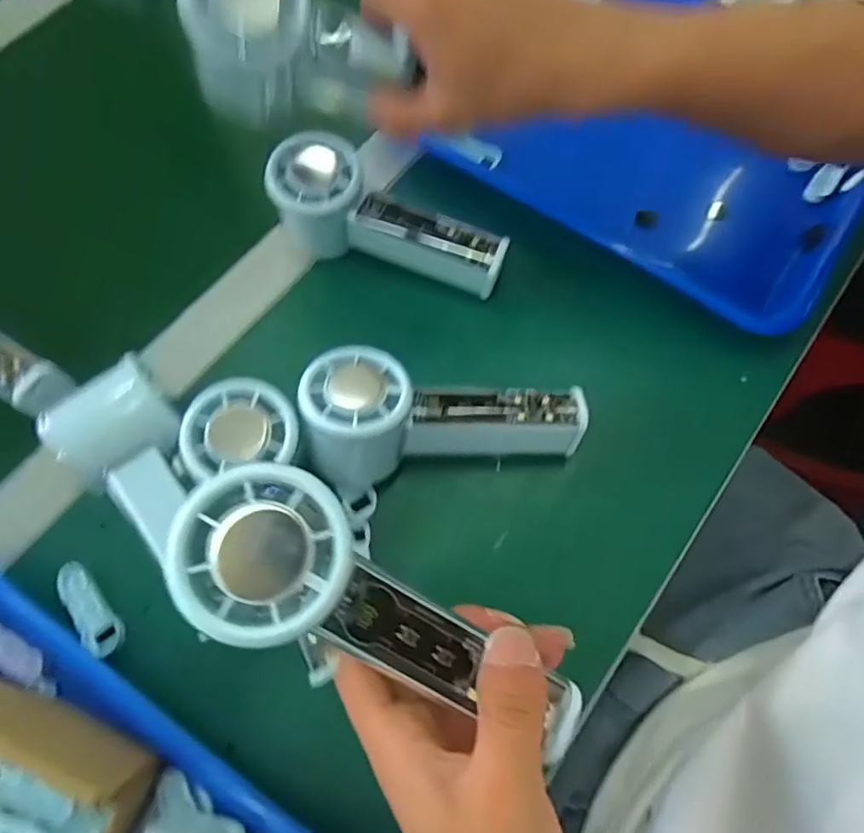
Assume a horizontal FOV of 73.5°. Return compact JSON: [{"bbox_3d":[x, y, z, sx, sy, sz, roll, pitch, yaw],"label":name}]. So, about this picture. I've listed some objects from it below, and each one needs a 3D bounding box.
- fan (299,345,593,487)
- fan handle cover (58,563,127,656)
[{"bbox_3d":[0.008,0.004,0.313,0.149,0.053,0.064,6,70,3],"label":"fan"},{"bbox_3d":[-0.185,0.104,0.312,0.020,0.008,0.053,-40,74,-13],"label":"fan handle cover"}]

